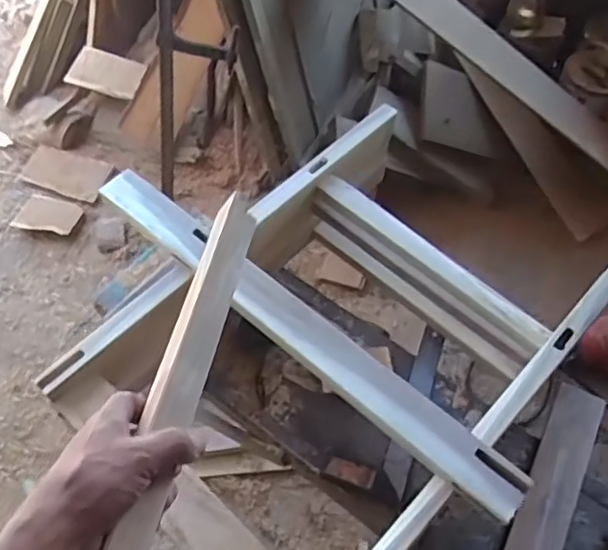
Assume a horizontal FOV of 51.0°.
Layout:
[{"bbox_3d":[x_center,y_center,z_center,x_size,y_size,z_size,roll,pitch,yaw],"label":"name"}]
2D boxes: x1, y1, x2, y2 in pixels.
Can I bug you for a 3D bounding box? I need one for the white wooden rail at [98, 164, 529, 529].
[{"bbox_3d":[-0.025,0.057,0.854,0.721,0.029,0.067,36,65,22],"label":"white wooden rail"}]

